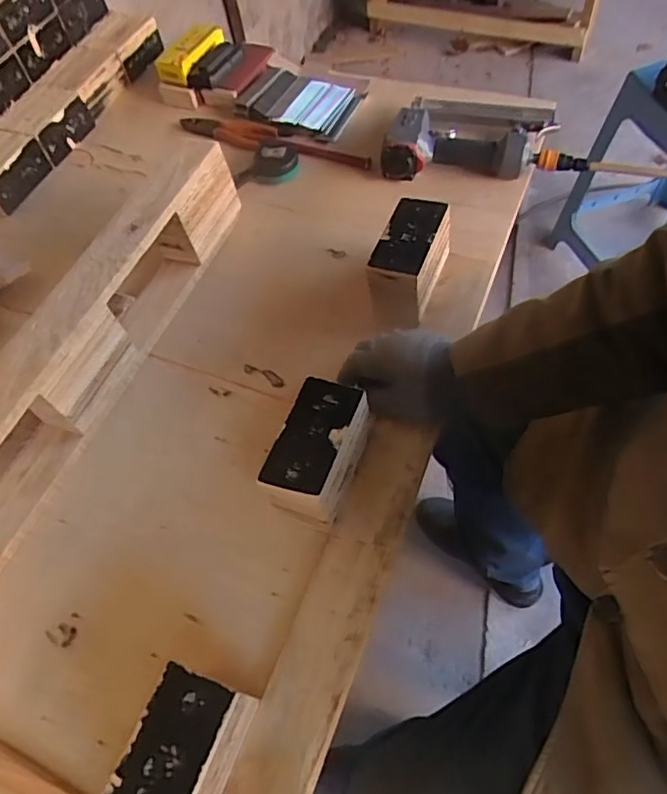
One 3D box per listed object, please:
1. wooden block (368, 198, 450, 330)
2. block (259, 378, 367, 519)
[{"bbox_3d":[0.091,-0.159,0.669,0.067,0.075,0.132,15,62,17],"label":"wooden block"},{"bbox_3d":[-0.013,0.050,0.529,0.070,0.055,0.122,15,62,17],"label":"block"}]

